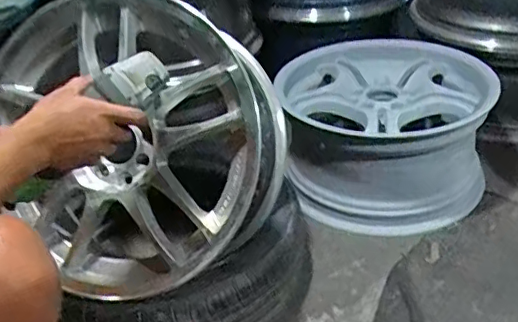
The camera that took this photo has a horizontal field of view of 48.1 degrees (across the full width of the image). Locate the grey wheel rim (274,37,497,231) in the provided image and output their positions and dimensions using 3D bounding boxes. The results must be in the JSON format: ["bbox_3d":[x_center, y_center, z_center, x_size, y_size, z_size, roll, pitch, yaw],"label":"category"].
[{"bbox_3d":[0.287,-0.083,1.346,0.455,0.229,0.475,-4,33,2],"label":"grey wheel rim"}]

